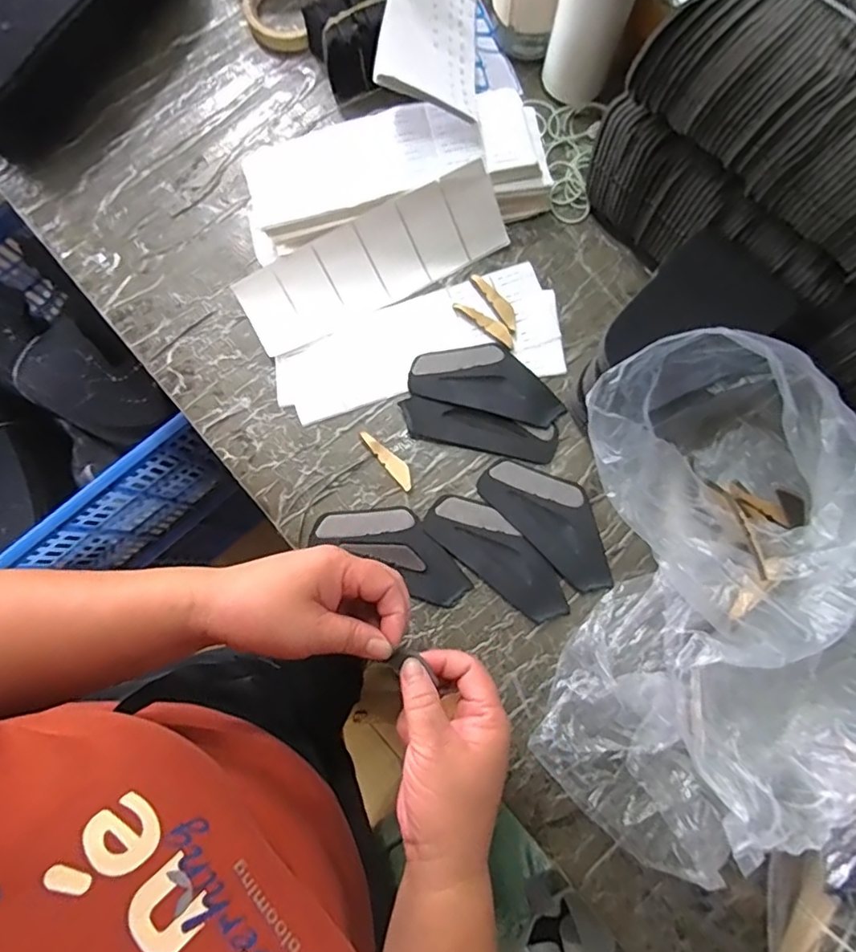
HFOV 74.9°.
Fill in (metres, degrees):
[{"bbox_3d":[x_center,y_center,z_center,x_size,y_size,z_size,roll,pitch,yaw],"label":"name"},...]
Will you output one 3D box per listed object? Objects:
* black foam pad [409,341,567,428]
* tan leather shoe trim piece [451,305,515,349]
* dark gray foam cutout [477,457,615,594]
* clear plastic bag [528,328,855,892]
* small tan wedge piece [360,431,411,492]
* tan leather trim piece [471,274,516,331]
[{"bbox_3d":[0.055,-0.088,0.512,0.138,0.008,0.063,14,81,3],"label":"black foam pad"},{"bbox_3d":[0.054,-0.143,0.518,0.066,0.005,0.014,36,83,7],"label":"tan leather shoe trim piece"},{"bbox_3d":[0.112,0.036,0.493,0.063,0.005,0.138,-43,82,-6],"label":"dark gray foam cutout"},{"bbox_3d":[0.204,0.092,0.427,0.305,0.114,0.344,-29,80,-4],"label":"clear plastic bag"},{"bbox_3d":[-0.035,-0.015,0.503,0.016,0.009,0.065,-39,82,-5],"label":"small tan wedge piece"},{"bbox_3d":[0.064,-0.163,0.522,0.015,0.008,0.064,-34,81,-4],"label":"tan leather trim piece"}]

